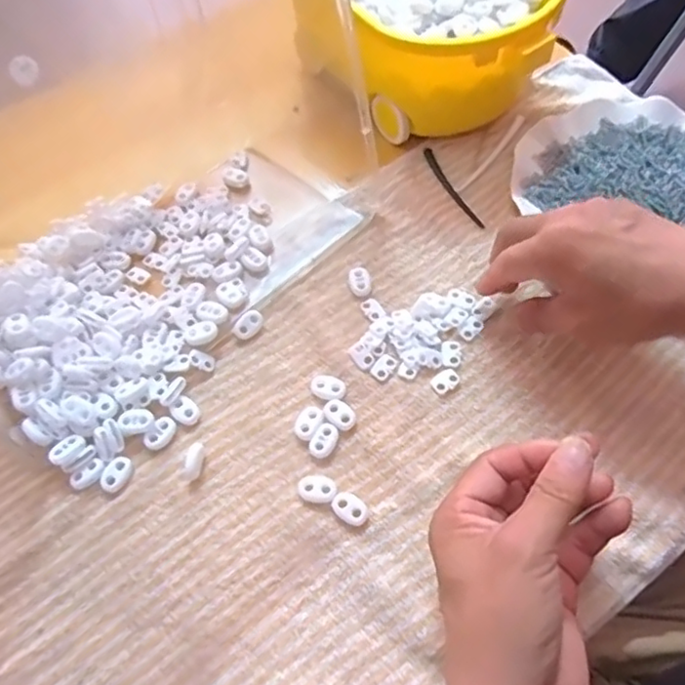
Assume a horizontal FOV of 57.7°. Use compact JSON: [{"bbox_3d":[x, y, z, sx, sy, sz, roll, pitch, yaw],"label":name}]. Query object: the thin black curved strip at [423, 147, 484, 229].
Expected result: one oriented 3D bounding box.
[{"bbox_3d":[0.083,-0.119,0.477,0.010,0.004,0.087,-21,62,-8],"label":"thin black curved strip"}]

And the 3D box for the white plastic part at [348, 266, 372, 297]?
[{"bbox_3d":[0.012,-0.044,0.441,0.014,0.006,0.023,-10,61,-2],"label":"white plastic part"}]

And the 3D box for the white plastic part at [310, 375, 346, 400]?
[{"bbox_3d":[-0.009,0.029,0.403,0.023,0.004,0.016,13,63,10],"label":"white plastic part"}]

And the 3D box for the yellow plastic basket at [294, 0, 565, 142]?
[{"bbox_3d":[0.060,-0.266,0.502,0.163,0.102,0.233,-30,64,-13],"label":"yellow plastic basket"}]

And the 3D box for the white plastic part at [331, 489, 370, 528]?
[{"bbox_3d":[0.005,0.098,0.367,0.022,0.004,0.016,37,69,20],"label":"white plastic part"}]

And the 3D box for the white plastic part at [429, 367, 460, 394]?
[{"bbox_3d":[0.066,0.024,0.401,0.019,0.004,0.014,-38,66,-17],"label":"white plastic part"}]

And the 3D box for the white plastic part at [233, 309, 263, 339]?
[{"bbox_3d":[-0.064,-0.012,0.428,0.014,0.008,0.023,40,70,21],"label":"white plastic part"}]

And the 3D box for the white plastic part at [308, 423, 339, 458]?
[{"bbox_3d":[-0.011,0.061,0.387,0.014,0.005,0.022,22,65,14],"label":"white plastic part"}]

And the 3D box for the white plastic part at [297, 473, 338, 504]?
[{"bbox_3d":[-0.015,0.088,0.373,0.023,0.005,0.017,14,63,10],"label":"white plastic part"}]

